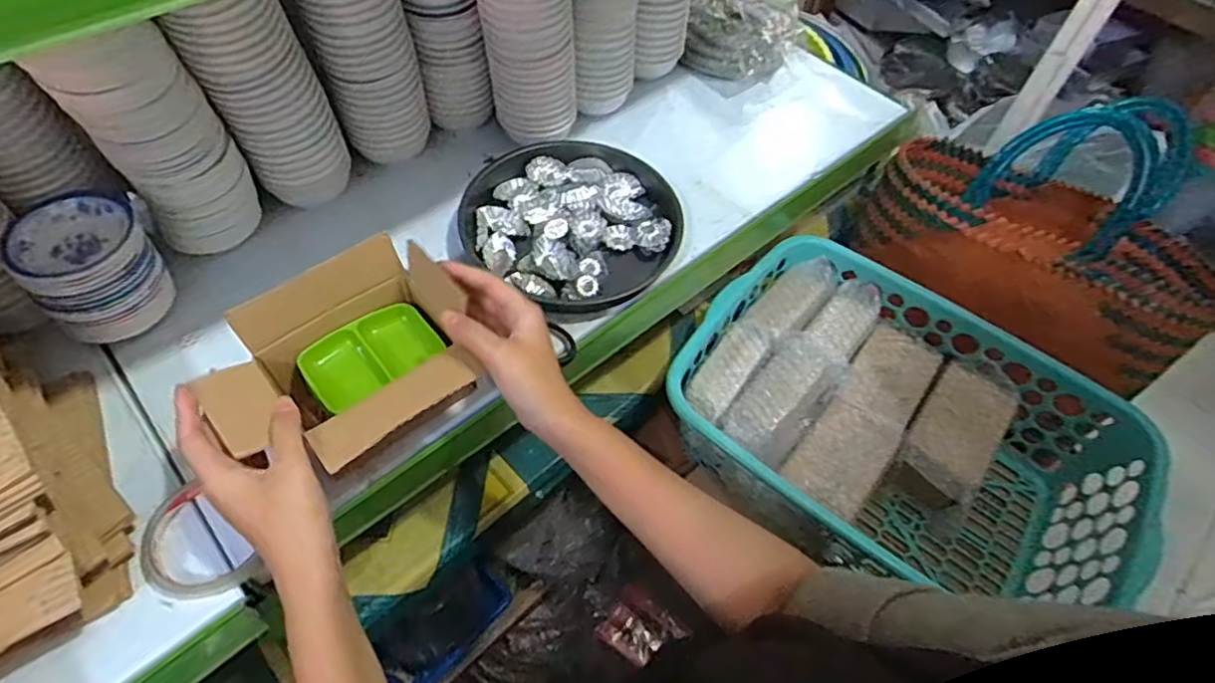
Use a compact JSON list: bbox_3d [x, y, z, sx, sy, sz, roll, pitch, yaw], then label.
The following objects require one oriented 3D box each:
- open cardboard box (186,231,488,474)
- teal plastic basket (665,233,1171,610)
[{"bbox_3d":[-0.188,0.023,0.467,0.170,0.083,0.146,-33,64,-24],"label":"open cardboard box"},{"bbox_3d":[0.305,0.108,0.705,0.446,0.149,0.314,35,60,18],"label":"teal plastic basket"}]

